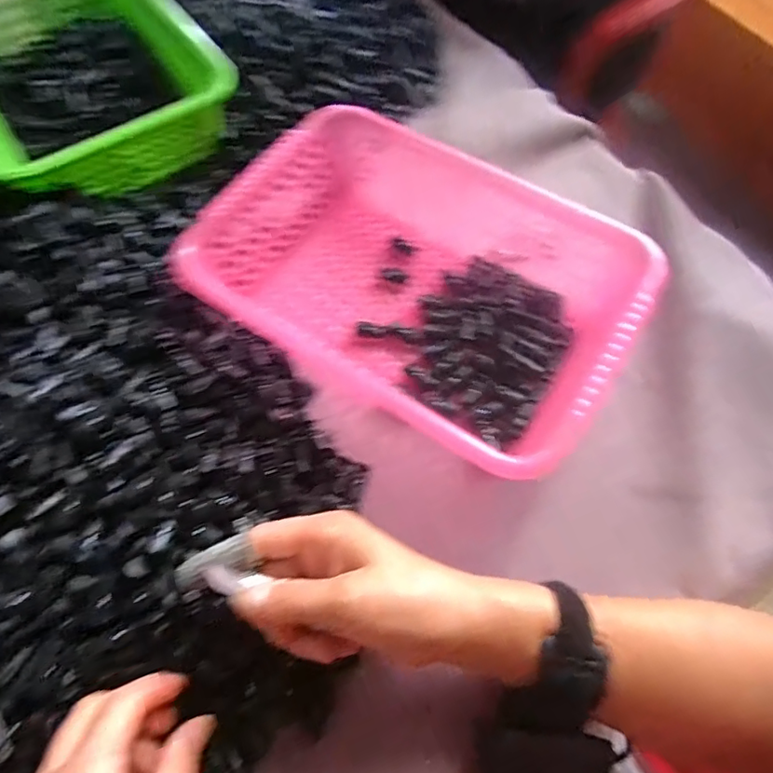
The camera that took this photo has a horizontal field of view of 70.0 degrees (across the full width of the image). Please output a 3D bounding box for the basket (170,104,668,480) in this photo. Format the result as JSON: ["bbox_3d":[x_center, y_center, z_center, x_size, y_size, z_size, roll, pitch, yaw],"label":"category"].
[{"bbox_3d":[0.024,-0.079,0.429,0.311,0.076,0.218,30,67,15],"label":"basket"}]

